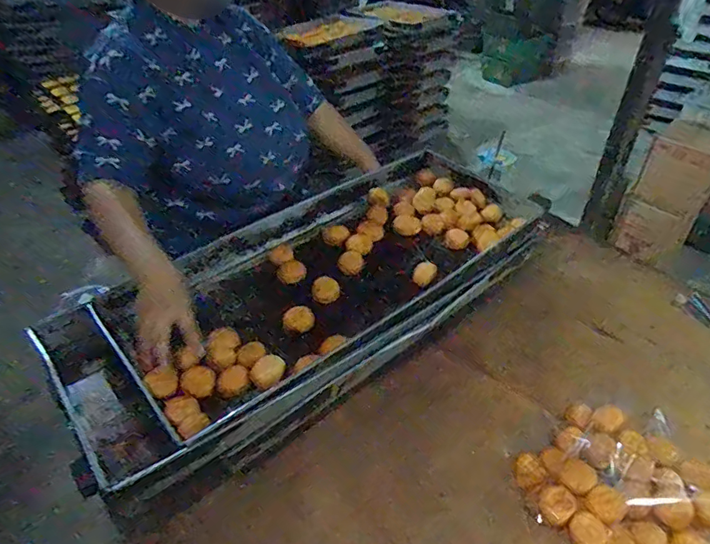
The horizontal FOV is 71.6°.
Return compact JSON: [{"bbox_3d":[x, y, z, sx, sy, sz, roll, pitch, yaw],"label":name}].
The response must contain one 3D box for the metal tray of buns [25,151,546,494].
[{"bbox_3d":[-0.065,0.028,0.946,0.931,0.117,0.370,-29,49,-30],"label":"metal tray of buns"}]

